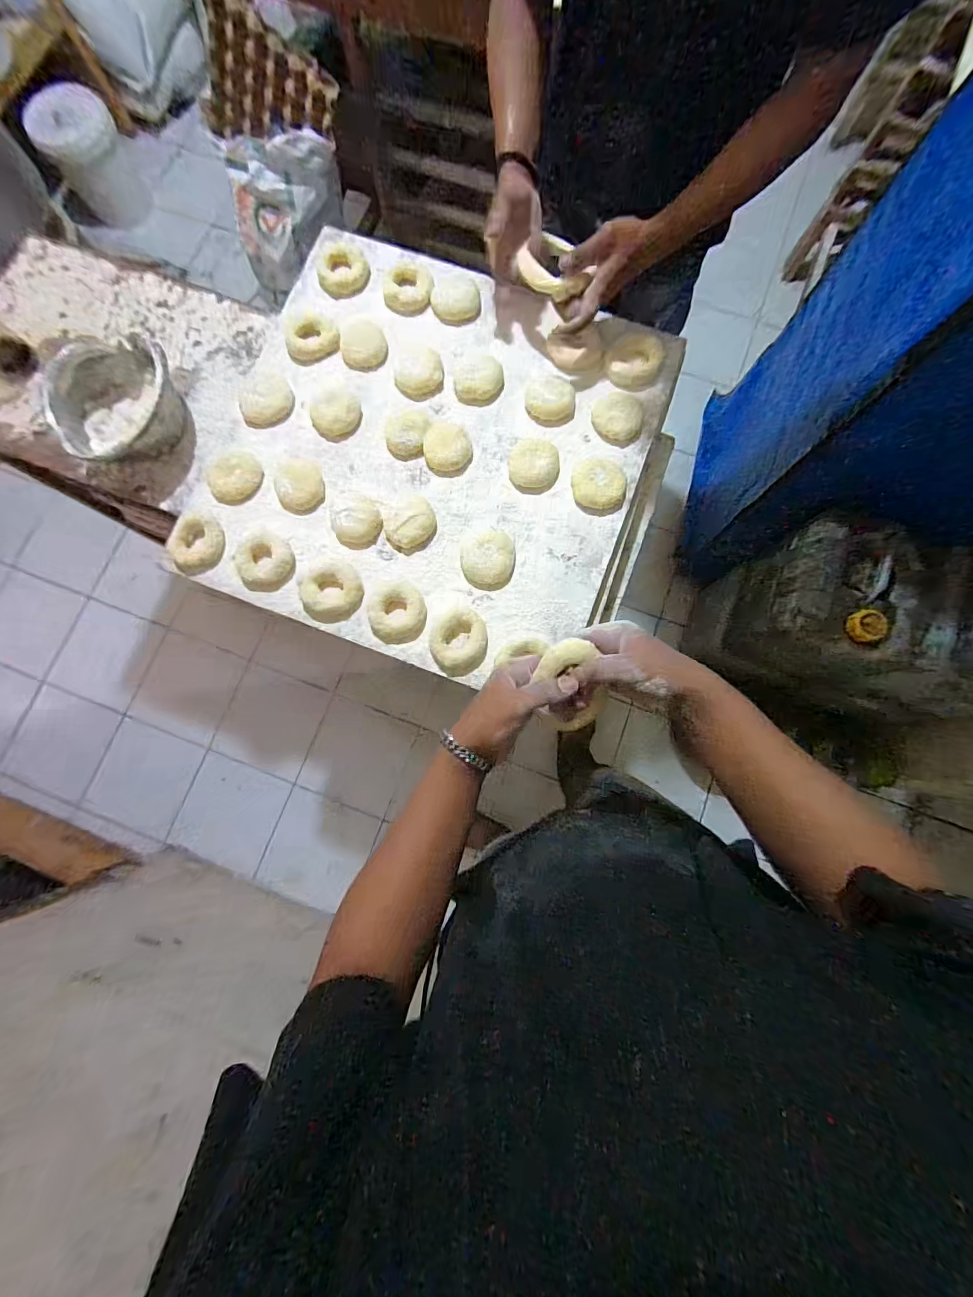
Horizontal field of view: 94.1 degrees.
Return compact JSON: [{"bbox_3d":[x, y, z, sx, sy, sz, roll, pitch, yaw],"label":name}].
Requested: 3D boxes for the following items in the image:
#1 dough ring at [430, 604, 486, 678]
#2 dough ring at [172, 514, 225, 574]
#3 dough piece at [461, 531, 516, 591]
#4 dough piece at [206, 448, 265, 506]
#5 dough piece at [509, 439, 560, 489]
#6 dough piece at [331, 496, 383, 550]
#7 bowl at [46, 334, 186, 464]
[{"bbox_3d":[-0.035,-0.011,0.578,0.070,0.030,0.088,4,80,1],"label":"dough ring"},{"bbox_3d":[-0.386,-0.138,0.602,0.063,0.021,0.076,44,83,7],"label":"dough ring"},{"bbox_3d":[0.002,-0.115,0.587,0.068,0.025,0.074,2,80,1],"label":"dough piece"},{"bbox_3d":[-0.342,-0.240,0.622,0.067,0.019,0.084,-4,80,0],"label":"dough piece"},{"bbox_3d":[0.065,-0.252,0.604,0.069,0.035,0.075,12,80,3],"label":"dough piece"},{"bbox_3d":[-0.174,-0.172,0.607,0.065,0.023,0.067,0,80,0],"label":"dough piece"},{"bbox_3d":[-0.553,-0.371,0.698,0.168,0.092,0.168,0,80,0],"label":"bowl"}]

